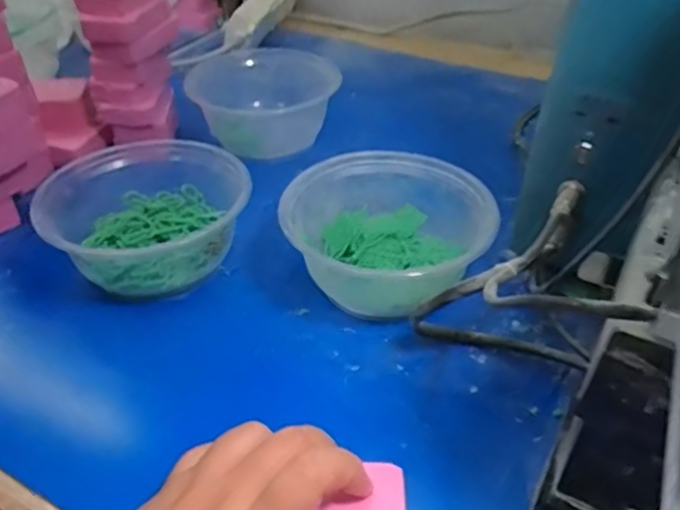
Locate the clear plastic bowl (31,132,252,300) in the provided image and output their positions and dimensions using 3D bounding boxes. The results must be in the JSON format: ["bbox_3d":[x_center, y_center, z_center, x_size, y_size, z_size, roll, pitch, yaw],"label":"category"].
[{"bbox_3d":[-0.138,-0.032,0.433,0.130,0.064,0.133,0,40,0],"label":"clear plastic bowl"}]

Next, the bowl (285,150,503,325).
[{"bbox_3d":[0.036,-0.014,0.410,0.130,0.063,0.116,30,48,31],"label":"bowl"}]

